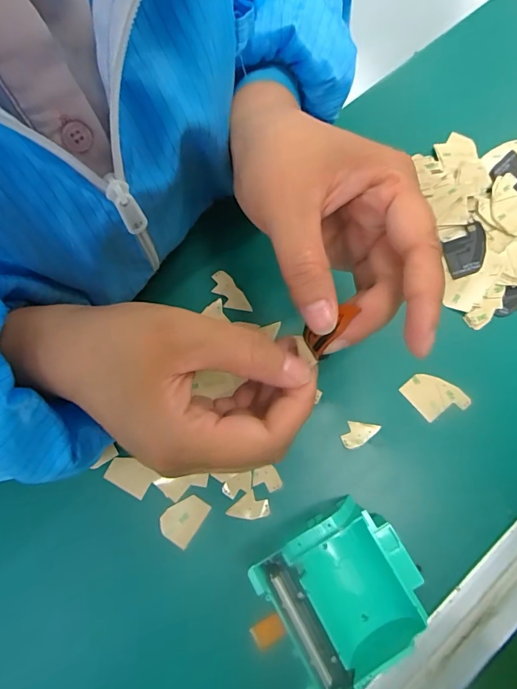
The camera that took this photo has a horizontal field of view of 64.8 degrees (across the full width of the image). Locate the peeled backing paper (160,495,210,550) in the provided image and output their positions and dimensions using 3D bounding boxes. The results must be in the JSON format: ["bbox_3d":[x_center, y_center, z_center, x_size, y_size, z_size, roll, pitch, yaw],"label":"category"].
[{"bbox_3d":[-0.048,0.109,0.256,0.023,0.004,0.029,32,78,8],"label":"peeled backing paper"}]

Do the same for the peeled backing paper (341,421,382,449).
[{"bbox_3d":[0.066,0.060,0.267,0.022,0.004,0.017,8,81,7],"label":"peeled backing paper"}]

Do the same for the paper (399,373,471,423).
[{"bbox_3d":[0.118,0.034,0.274,0.031,0.004,0.036,-37,78,-9],"label":"paper"}]

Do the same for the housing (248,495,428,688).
[{"bbox_3d":[0.047,0.136,0.228,0.079,0.038,0.079,-29,77,-7],"label":"housing"}]

